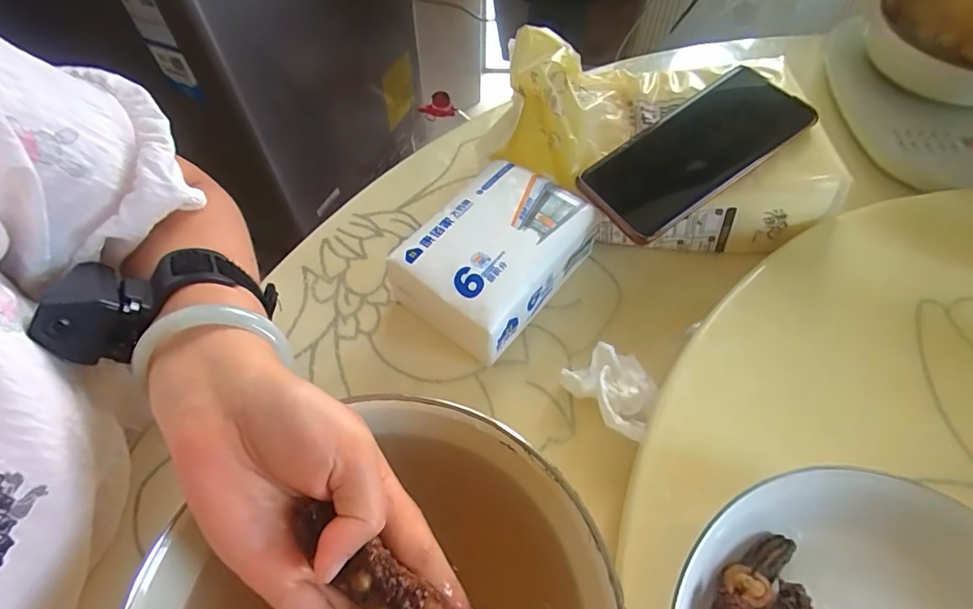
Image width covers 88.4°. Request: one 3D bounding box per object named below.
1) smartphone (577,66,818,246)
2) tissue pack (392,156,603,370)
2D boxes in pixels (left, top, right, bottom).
[{"bbox_3d":[0.151,-0.113,0.363,0.164,0.015,0.079,-36,62,-4],"label":"smartphone"},{"bbox_3d":[0.006,-0.034,0.361,0.092,0.059,0.125,37,66,19],"label":"tissue pack"}]

